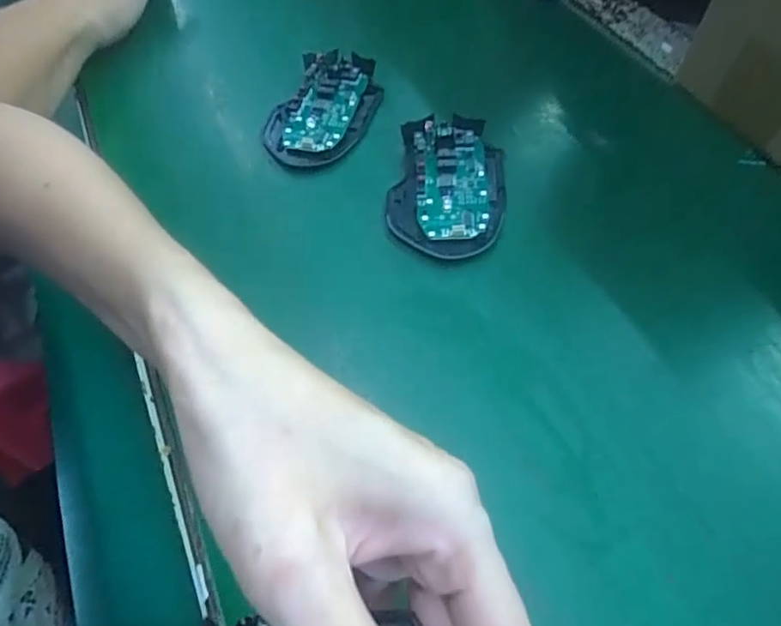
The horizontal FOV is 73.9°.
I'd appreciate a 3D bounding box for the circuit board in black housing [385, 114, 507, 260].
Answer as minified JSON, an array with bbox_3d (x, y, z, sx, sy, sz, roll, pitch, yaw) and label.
[{"bbox_3d":[0.037,-0.084,0.336,0.072,0.012,0.107,7,60,9],"label":"circuit board in black housing"}]

